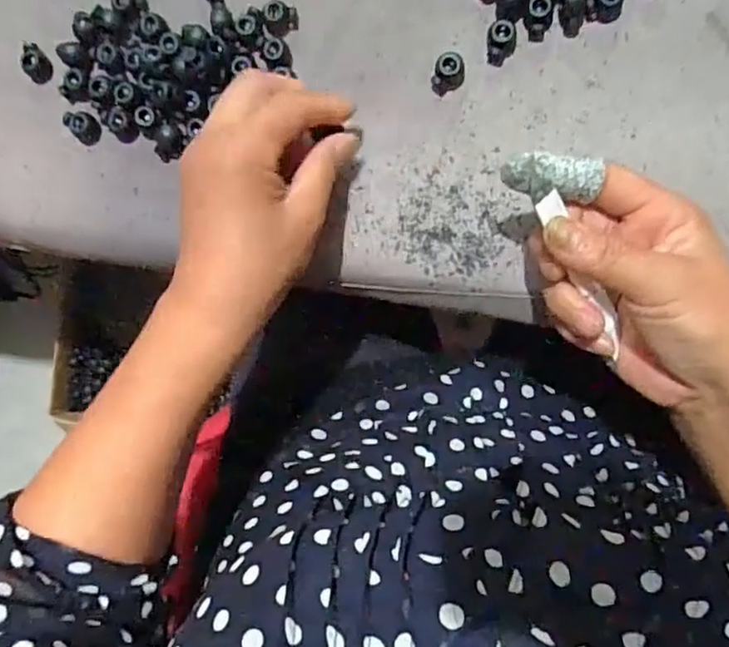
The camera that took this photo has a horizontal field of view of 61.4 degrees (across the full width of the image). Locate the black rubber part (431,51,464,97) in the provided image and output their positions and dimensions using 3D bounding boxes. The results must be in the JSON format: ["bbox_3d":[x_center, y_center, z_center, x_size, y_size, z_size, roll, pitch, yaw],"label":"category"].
[{"bbox_3d":[0.046,-0.138,0.339,0.016,0.012,0.020,27,96,5],"label":"black rubber part"}]

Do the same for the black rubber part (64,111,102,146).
[{"bbox_3d":[-0.169,-0.118,0.365,0.020,0.008,0.016,30,94,8],"label":"black rubber part"}]

